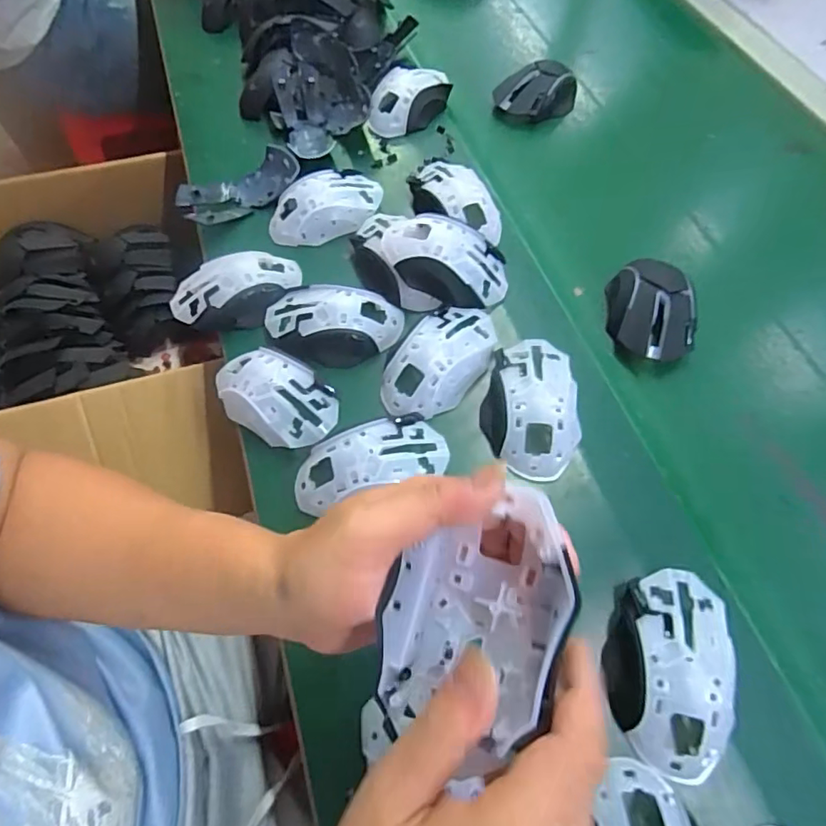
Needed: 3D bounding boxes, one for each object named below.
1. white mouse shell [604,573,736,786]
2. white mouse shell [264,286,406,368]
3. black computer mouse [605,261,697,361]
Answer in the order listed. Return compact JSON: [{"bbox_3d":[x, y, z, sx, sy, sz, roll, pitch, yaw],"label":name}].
[{"bbox_3d":[0.162,0.159,0.336,0.074,0.037,0.120,8,61,4],"label":"white mouse shell"},{"bbox_3d":[-0.070,-0.079,0.465,0.119,0.034,0.068,3,61,2],"label":"white mouse shell"},{"bbox_3d":[0.210,-0.095,0.472,0.066,0.032,0.107,5,61,3],"label":"black computer mouse"}]

